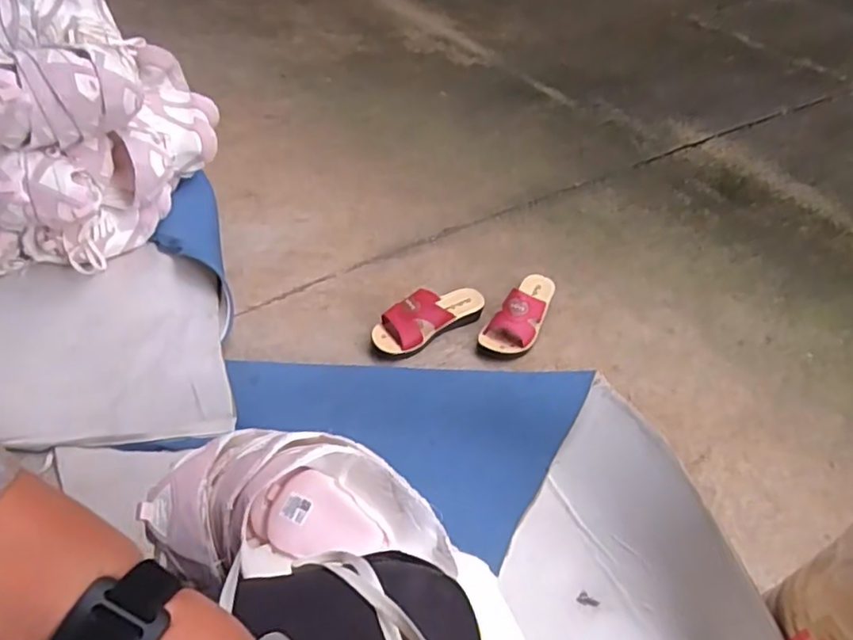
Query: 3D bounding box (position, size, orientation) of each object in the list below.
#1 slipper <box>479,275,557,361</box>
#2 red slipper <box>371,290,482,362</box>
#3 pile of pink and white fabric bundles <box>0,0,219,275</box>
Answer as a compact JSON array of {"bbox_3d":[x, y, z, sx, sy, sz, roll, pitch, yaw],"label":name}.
[{"bbox_3d":[0.178,-0.019,1.112,0.086,0.079,0.218,26,48,19],"label":"slipper"},{"bbox_3d":[0.002,-0.009,1.084,0.215,0.072,0.084,-29,54,-30],"label":"red slipper"},{"bbox_3d":[-0.695,-0.335,1.087,0.537,0.357,0.384,-1,46,-3],"label":"pile of pink and white fabric bundles"}]

